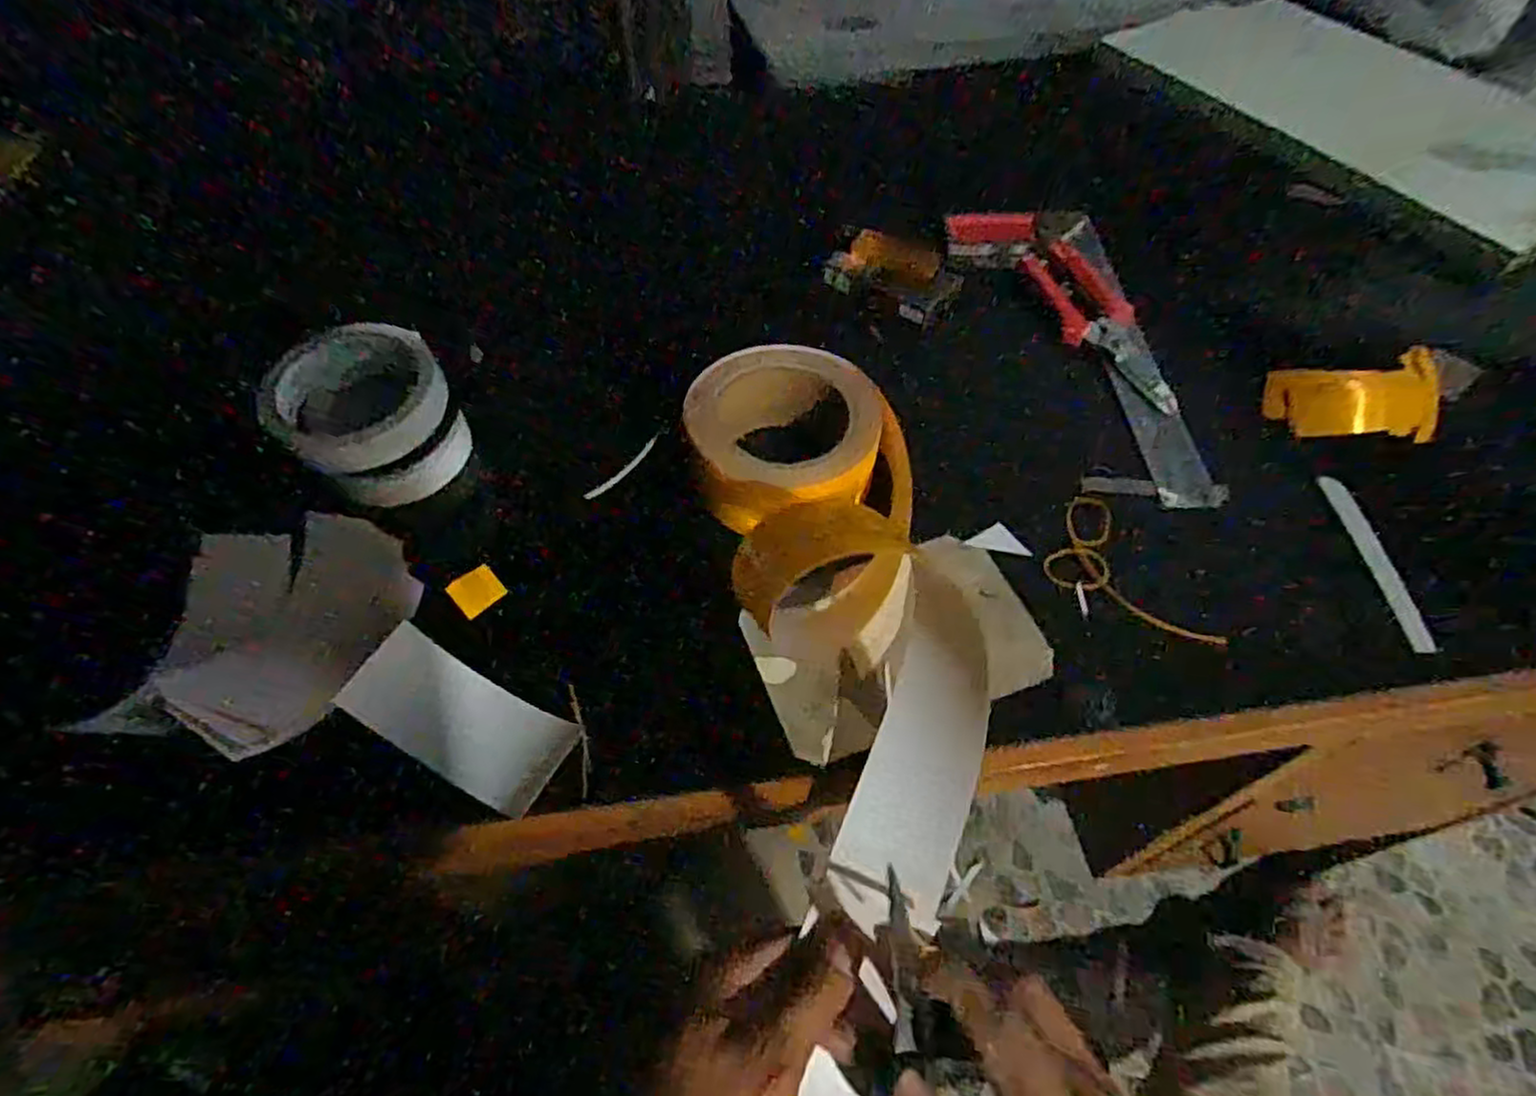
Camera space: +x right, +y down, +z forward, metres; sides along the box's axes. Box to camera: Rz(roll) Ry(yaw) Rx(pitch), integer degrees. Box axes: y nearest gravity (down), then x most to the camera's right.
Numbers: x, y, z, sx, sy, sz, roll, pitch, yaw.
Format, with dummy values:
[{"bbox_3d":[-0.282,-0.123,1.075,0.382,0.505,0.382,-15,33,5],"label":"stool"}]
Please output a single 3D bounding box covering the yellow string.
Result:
[{"bbox_3d":[0.215,0.013,0.431,0.098,0.013,0.065,25,60,17],"label":"yellow string"}]

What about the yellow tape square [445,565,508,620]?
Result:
[{"bbox_3d":[-0.165,0.024,0.424,0.023,0.005,0.026,39,65,24],"label":"yellow tape square"}]

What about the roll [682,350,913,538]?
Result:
[{"bbox_3d":[0.016,-0.062,0.448,0.128,0.058,0.110,-2,56,-1],"label":"roll"}]

